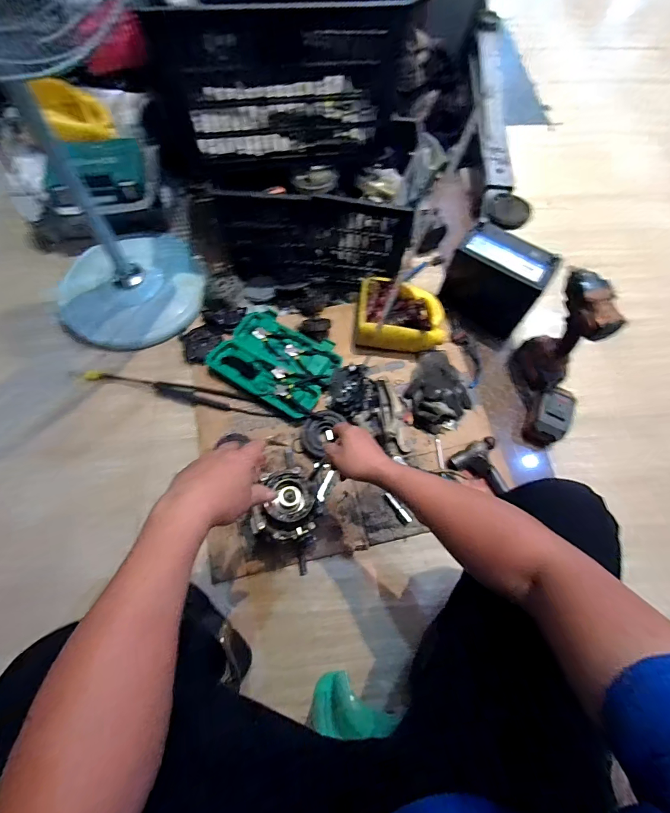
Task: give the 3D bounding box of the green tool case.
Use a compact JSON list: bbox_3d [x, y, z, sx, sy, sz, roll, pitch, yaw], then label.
[{"bbox_3d":[-0.147,-0.120,0.961,0.294,0.037,0.224,29,69,10],"label":"green tool case"}]

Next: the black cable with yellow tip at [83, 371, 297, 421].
[{"bbox_3d":[-0.346,-0.032,0.907,0.503,0.018,0.047,11,67,2],"label":"black cable with yellow tip"}]

